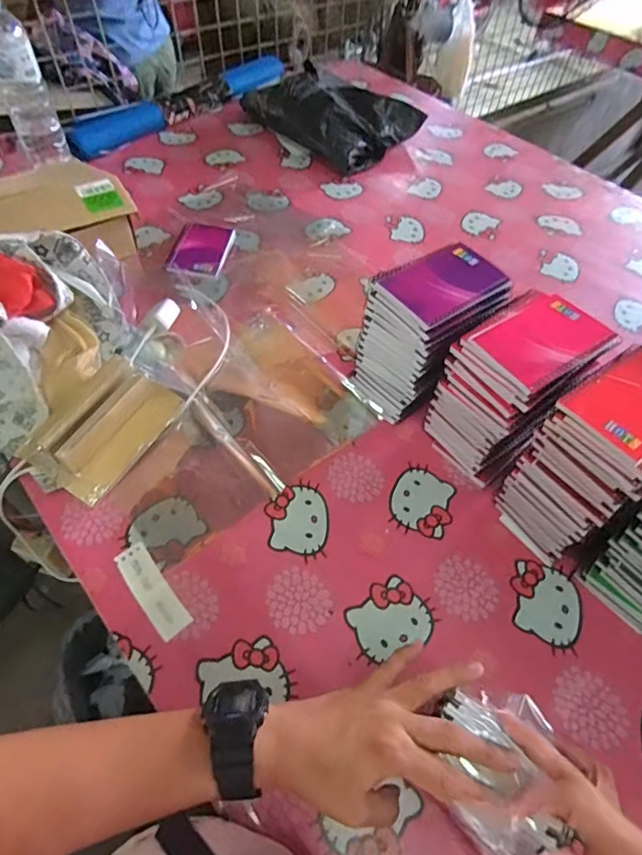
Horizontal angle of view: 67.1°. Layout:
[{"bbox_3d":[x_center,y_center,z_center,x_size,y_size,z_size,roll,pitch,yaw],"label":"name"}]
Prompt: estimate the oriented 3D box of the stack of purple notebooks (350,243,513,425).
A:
[{"bbox_3d":[0.127,-0.107,0.592,0.130,0.183,0.099,-33,64,-24],"label":"stack of purple notebooks"}]

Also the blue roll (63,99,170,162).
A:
[{"bbox_3d":[-0.429,-0.618,1.003,0.061,0.044,0.221,32,59,17],"label":"blue roll"}]

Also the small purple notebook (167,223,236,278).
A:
[{"bbox_3d":[-0.200,-0.301,0.814,0.091,0.008,0.138,8,55,1],"label":"small purple notebook"}]

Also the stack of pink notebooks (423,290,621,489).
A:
[{"bbox_3d":[0.211,-0.040,0.551,0.134,0.182,0.103,-30,63,-23],"label":"stack of pink notebooks"}]

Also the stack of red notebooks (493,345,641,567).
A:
[{"bbox_3d":[0.280,0.034,0.503,0.141,0.183,0.100,-31,63,-23],"label":"stack of red notebooks"}]

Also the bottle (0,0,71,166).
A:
[{"bbox_3d":[-0.521,-0.596,0.847,0.078,0.236,0.071,-25,61,-20],"label":"bottle"}]

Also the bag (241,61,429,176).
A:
[{"bbox_3d":[0.020,-0.691,1.049,0.247,0.085,0.343,-36,65,-25],"label":"bag"}]

